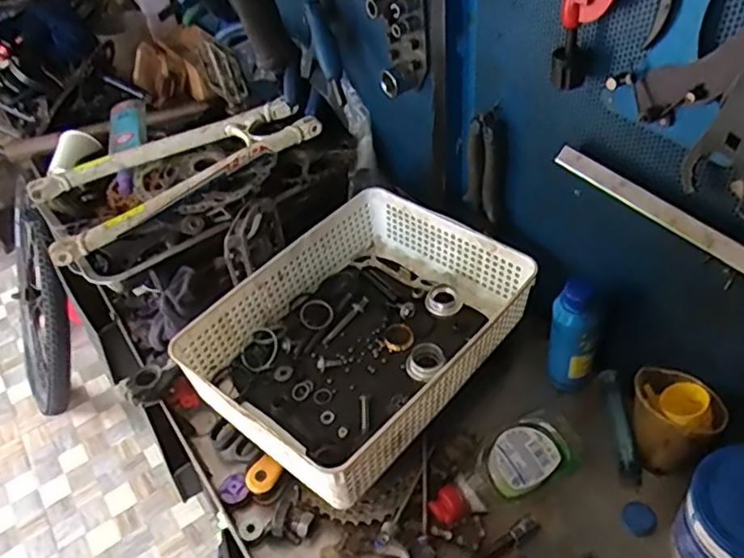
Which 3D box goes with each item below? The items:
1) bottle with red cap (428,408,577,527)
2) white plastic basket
[{"bbox_3d":[0.133,0.187,0.622,0.165,0.043,0.059,-26,48,-19],"label":"bottle with red cap"},{"bbox_3d":[-0.013,0.055,0.694,0.251,0.082,0.333,28,54,31],"label":"white plastic basket"}]

